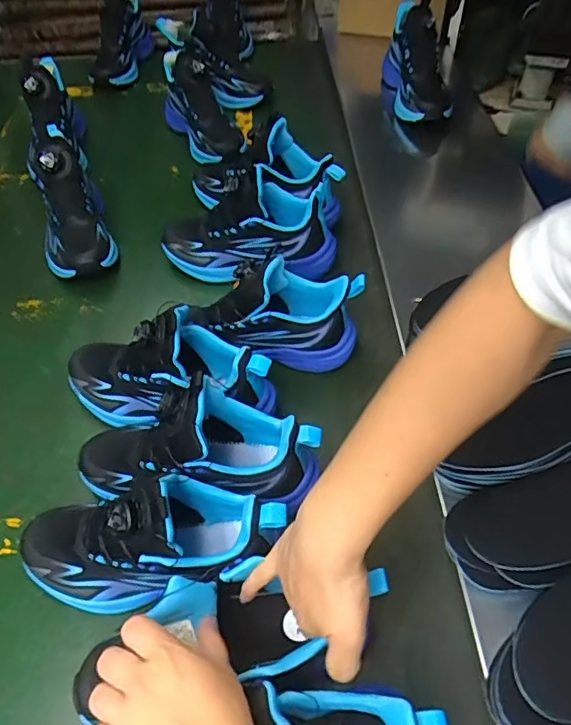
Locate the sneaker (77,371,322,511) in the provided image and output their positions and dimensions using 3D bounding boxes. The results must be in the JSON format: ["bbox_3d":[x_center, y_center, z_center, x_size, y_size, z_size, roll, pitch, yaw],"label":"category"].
[{"bbox_3d":[-0.082,0.074,0.484,0.217,0.149,0.077,1,52,3],"label":"sneaker"}]

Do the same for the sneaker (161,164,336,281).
[{"bbox_3d":[-0.048,-0.173,0.672,0.218,0.135,0.086,7,53,7],"label":"sneaker"}]

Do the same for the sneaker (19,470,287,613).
[{"bbox_3d":[-0.112,0.144,0.444,0.221,0.129,0.082,-5,52,-2],"label":"sneaker"}]

